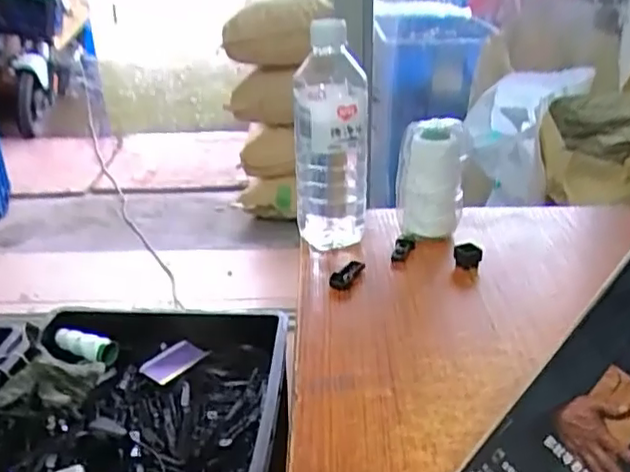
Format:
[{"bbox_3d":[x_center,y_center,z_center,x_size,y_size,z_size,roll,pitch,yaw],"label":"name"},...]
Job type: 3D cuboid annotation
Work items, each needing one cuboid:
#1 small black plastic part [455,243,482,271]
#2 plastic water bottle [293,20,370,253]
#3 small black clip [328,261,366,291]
[{"bbox_3d":[0.141,0.019,0.592,0.024,0.019,0.015,10,27,26],"label":"small black plastic part"},{"bbox_3d":[0.015,-0.091,0.612,0.070,0.209,0.078,-1,24,4],"label":"plastic water bottle"},{"bbox_3d":[0.030,0.037,0.571,0.014,0.017,0.043,14,29,32],"label":"small black clip"}]

